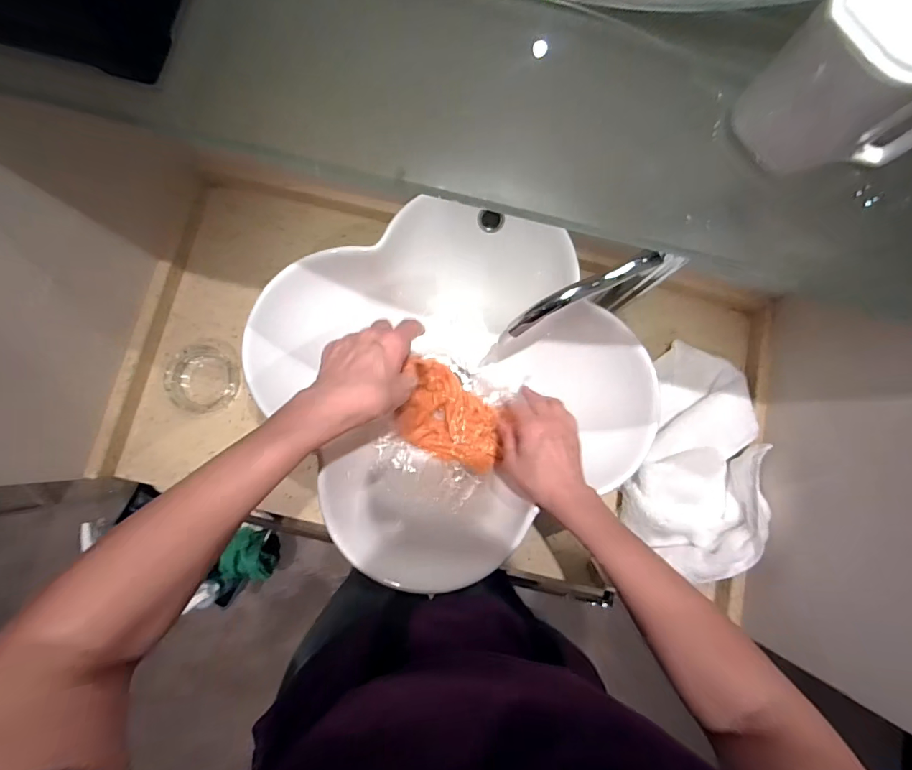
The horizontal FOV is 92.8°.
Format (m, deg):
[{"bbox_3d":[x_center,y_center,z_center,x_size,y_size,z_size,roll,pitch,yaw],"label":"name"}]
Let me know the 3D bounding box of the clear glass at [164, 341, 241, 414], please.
[{"bbox_3d":[-0.406,-0.016,0.691,0.098,0.032,0.118,-15,83,-5],"label":"clear glass"}]

